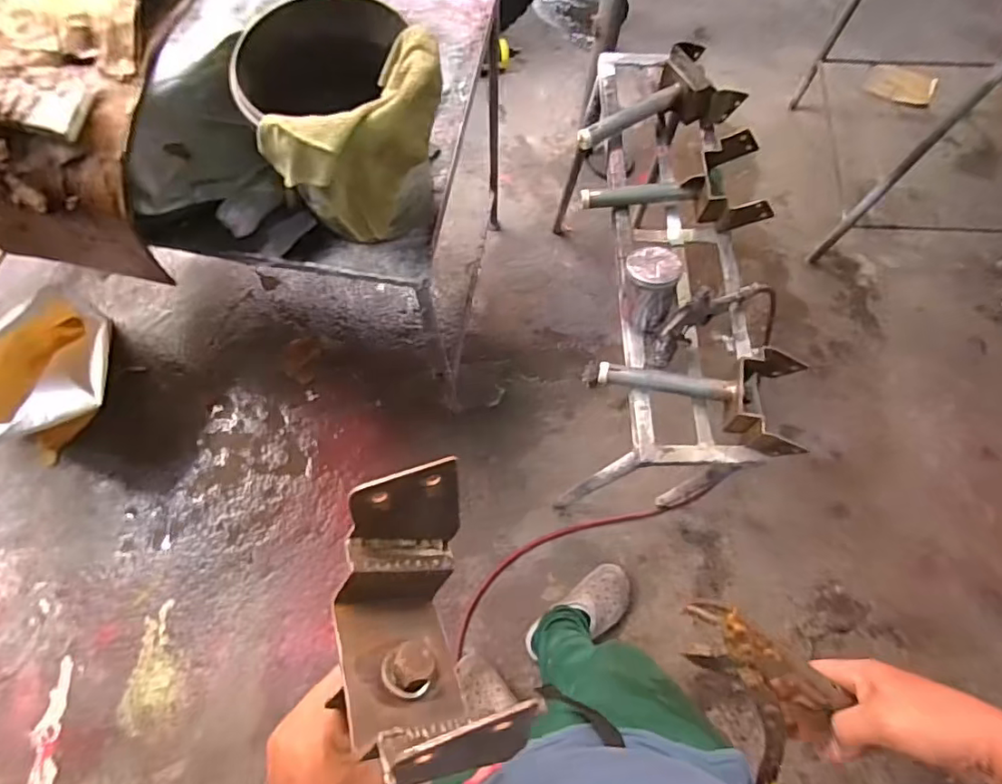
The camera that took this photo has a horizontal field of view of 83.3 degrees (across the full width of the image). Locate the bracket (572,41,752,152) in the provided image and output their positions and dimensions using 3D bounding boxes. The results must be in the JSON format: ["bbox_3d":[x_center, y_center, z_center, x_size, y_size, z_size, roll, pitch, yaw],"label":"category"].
[{"bbox_3d":[0.277,-0.525,1.017,0.303,0.073,0.150,-29,77,-10],"label":"bracket"}]

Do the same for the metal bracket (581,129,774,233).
[{"bbox_3d":[0.296,-0.355,0.974,0.300,0.062,0.155,-5,73,-3],"label":"metal bracket"}]

